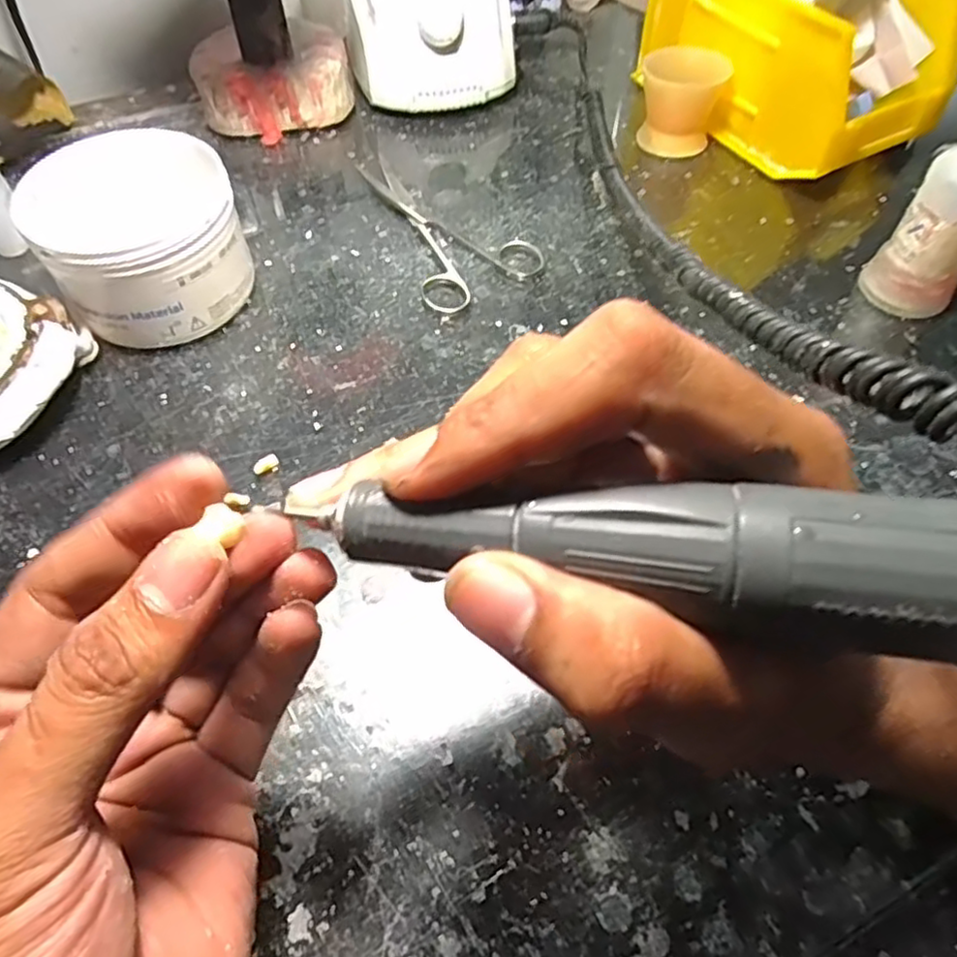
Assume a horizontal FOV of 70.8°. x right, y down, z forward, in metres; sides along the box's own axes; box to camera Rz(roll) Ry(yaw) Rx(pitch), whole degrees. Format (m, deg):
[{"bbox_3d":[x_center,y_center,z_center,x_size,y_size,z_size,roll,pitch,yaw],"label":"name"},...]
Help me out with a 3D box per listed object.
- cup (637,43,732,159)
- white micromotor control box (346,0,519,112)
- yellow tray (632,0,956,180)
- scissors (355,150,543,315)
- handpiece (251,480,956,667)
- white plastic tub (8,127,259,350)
[{"bbox_3d":[0.126,-0.237,0.422,0.049,0.052,0.047,20,58,12],"label":"cup"},{"bbox_3d":[-0.032,-0.309,0.452,0.104,0.081,0.119,-6,57,-4],"label":"white micromotor control box"},{"bbox_3d":[0.193,-0.260,0.413,0.092,0.090,0.182,-27,61,-18],"label":"yellow tray"},{"bbox_3d":[-0.028,-0.148,0.387,0.070,0.008,0.137,-29,61,-19],"label":"scissors"},{"bbox_3d":[0.053,0.014,0.113,0.161,0.027,0.029,5,56,13],"label":"handpiece"},{"bbox_3d":[-0.159,-0.114,0.327,0.087,0.064,0.082,0,56,0],"label":"white plastic tub"}]

